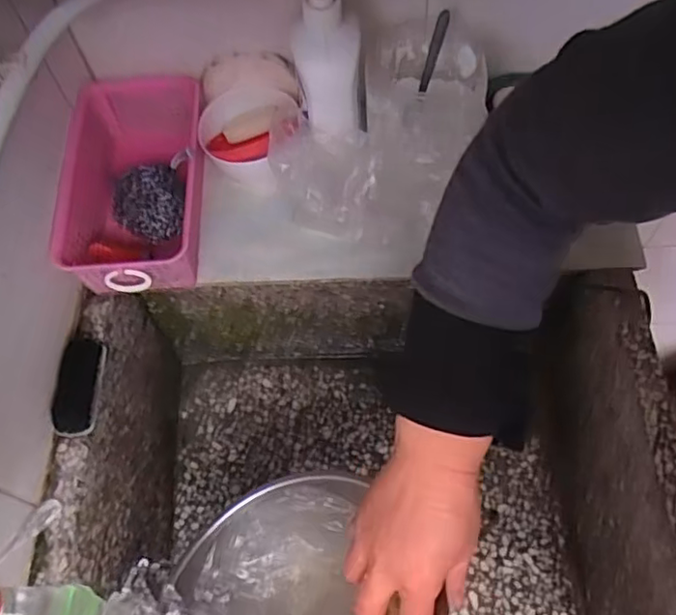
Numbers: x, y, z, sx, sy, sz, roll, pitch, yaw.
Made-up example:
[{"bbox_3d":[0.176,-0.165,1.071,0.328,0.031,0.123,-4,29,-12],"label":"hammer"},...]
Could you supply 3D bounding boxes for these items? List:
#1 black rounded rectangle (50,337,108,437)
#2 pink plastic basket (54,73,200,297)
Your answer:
[{"bbox_3d":[-0.213,0.064,0.518,0.010,0.037,0.079,-25,53,39],"label":"black rounded rectangle"},{"bbox_3d":[-0.174,-0.106,0.567,0.121,0.078,0.199,-4,62,1],"label":"pink plastic basket"}]

